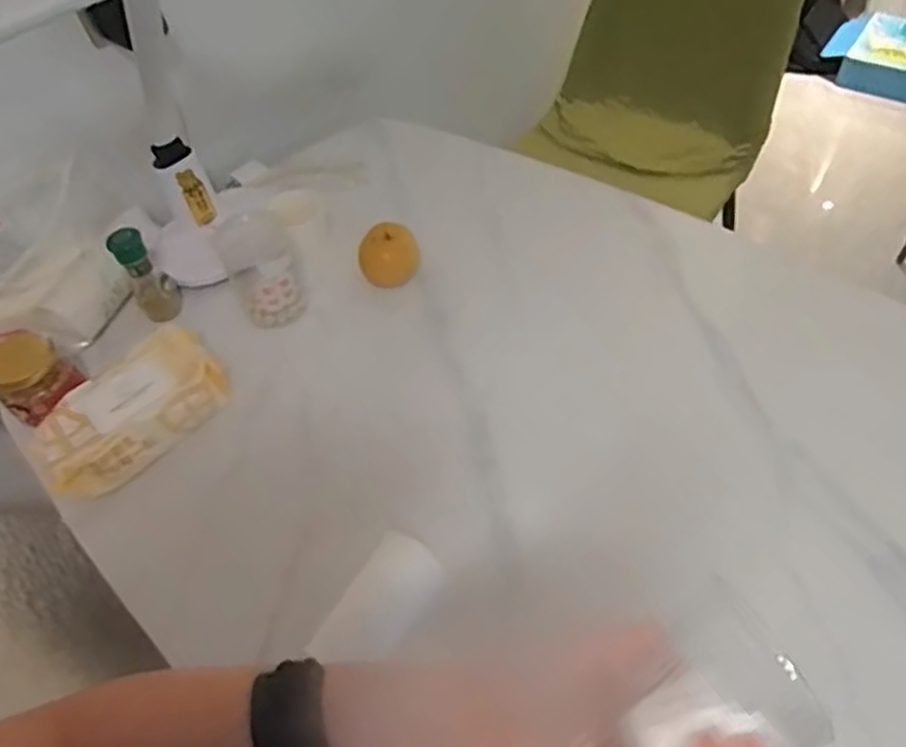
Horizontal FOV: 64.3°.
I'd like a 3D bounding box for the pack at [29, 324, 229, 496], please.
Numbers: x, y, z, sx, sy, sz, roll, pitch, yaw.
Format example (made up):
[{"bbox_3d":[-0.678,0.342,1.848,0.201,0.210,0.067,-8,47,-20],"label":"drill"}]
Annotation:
[{"bbox_3d":[-0.358,0.042,0.805,0.205,0.059,0.123,-39,60,-21],"label":"pack"}]

